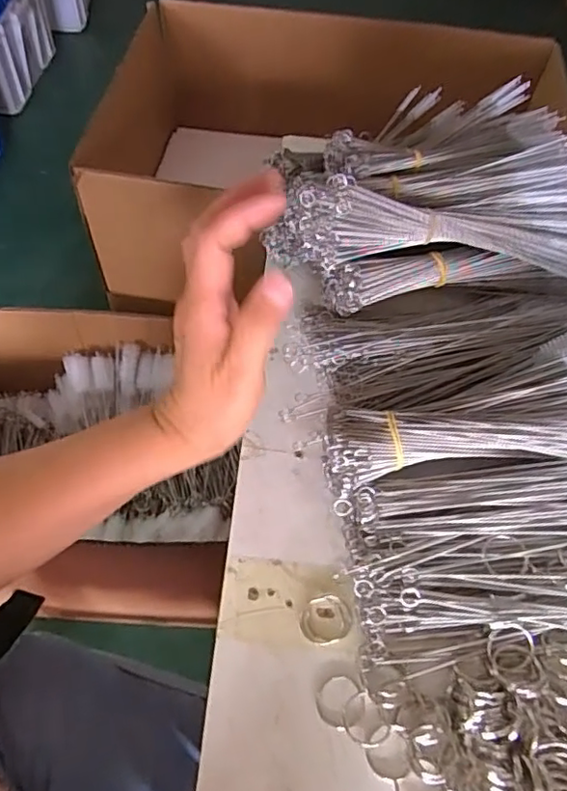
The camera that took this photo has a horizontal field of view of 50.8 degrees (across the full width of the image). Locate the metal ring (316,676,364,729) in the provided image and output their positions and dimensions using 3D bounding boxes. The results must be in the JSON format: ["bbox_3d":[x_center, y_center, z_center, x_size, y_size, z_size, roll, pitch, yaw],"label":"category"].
[{"bbox_3d":[0.029,0.158,0.307,0.024,0.004,0.024,1,56,-2],"label":"metal ring"}]

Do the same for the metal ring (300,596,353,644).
[{"bbox_3d":[0.024,0.124,0.329,0.029,0.004,0.024,-8,57,-8],"label":"metal ring"}]

